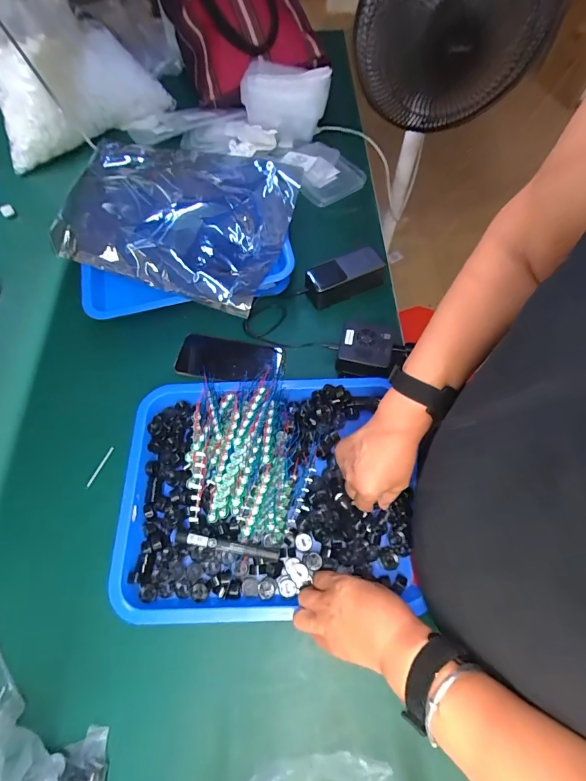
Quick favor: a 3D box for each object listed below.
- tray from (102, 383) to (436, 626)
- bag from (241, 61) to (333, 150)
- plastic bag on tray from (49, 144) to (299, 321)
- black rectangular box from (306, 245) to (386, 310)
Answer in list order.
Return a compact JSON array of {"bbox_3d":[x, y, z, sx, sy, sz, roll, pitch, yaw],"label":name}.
[{"bbox_3d":[-0.036,0.119,0.499,0.368,0.056,0.298,-4,63,-1],"label":"tray"},{"bbox_3d":[-0.015,-0.544,0.749,0.172,0.125,0.047,-20,62,-18],"label":"bag"},{"bbox_3d":[-0.178,-0.281,0.607,0.329,0.089,0.251,18,65,9],"label":"plastic bag on tray"},{"bbox_3d":[0.085,-0.188,0.658,0.130,0.058,0.053,-19,65,-9],"label":"black rectangular box"}]

